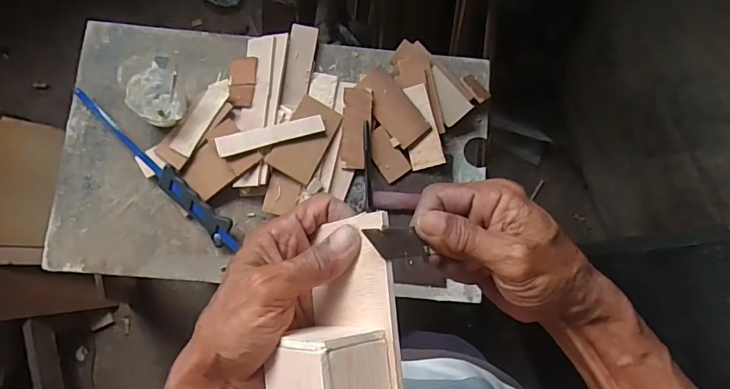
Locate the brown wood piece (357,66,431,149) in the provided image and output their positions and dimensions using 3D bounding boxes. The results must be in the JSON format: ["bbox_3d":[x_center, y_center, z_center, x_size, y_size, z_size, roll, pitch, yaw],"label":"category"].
[{"bbox_3d":[0.038,-0.119,0.663,0.051,0.008,0.112,-37,88,9],"label":"brown wood piece"}]

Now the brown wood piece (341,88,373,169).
[{"bbox_3d":[-0.011,-0.091,0.660,0.038,0.006,0.111,2,87,6],"label":"brown wood piece"}]

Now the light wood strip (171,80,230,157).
[{"bbox_3d":[-0.219,-0.107,0.648,0.033,0.004,0.116,29,81,1],"label":"light wood strip"}]

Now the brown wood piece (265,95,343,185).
[{"bbox_3d":[-0.078,-0.075,0.646,0.063,0.006,0.108,29,81,1],"label":"brown wood piece"}]

